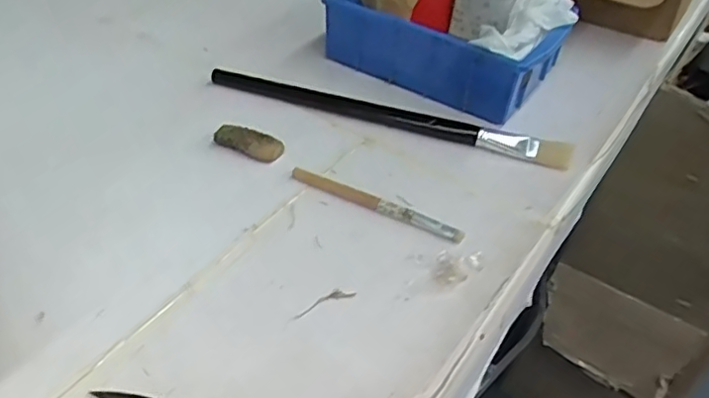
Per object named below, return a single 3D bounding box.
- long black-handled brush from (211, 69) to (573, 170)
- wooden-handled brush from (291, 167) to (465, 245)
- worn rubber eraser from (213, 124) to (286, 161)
[{"bbox_3d":[0.024,-0.074,0.512,0.300,0.011,0.026,14,43,9],"label":"long black-handled brush"},{"bbox_3d":[0.014,0.002,0.437,0.130,0.008,0.011,21,45,17],"label":"wooden-handled brush"},{"bbox_3d":[-0.079,-0.045,0.474,0.054,0.009,0.023,25,46,20],"label":"worn rubber eraser"}]

